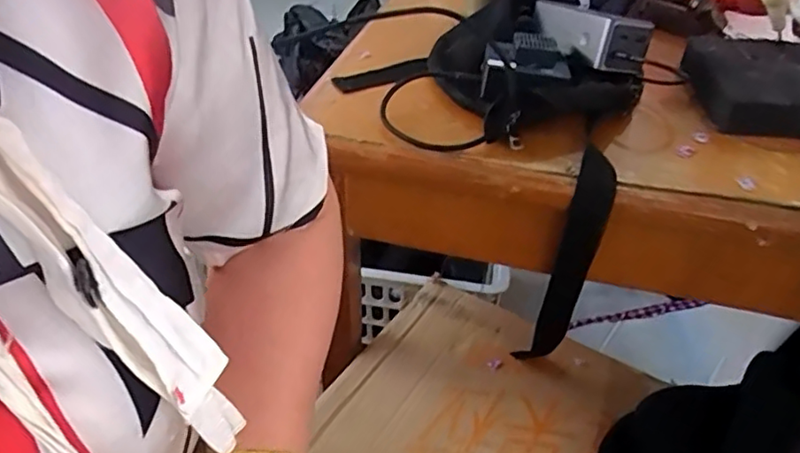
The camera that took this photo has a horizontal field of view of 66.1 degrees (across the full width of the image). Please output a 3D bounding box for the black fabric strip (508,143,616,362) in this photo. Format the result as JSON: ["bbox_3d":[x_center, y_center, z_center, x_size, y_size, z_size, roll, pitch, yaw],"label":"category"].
[{"bbox_3d":[0.151,0.052,0.580,0.030,0.279,0.055,0,40,-1],"label":"black fabric strip"}]

